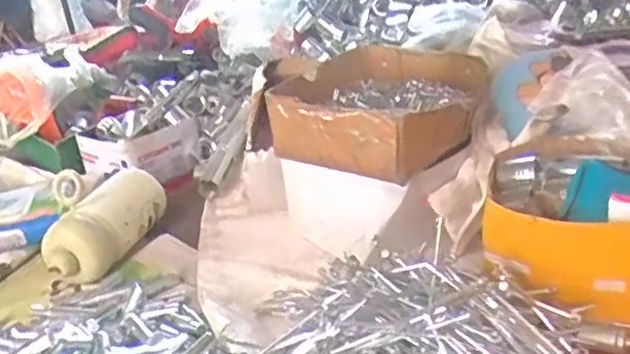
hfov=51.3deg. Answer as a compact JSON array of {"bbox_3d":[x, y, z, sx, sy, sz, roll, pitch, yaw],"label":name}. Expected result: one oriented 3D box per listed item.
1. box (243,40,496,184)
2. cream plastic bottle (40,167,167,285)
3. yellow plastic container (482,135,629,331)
[{"bbox_3d":[0.063,-0.070,0.617,0.182,0.057,0.174,12,31,38],"label":"box"},{"bbox_3d":[-0.208,0.043,0.656,0.058,0.060,0.149,-2,23,17],"label":"cream plastic bottle"},{"bbox_3d":[0.216,0.031,0.478,0.176,0.091,0.139,5,26,31],"label":"yellow plastic container"}]

